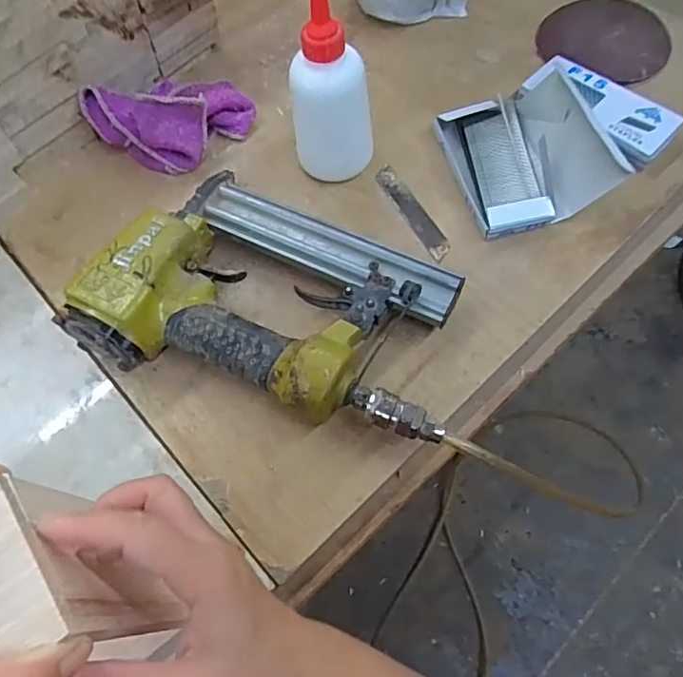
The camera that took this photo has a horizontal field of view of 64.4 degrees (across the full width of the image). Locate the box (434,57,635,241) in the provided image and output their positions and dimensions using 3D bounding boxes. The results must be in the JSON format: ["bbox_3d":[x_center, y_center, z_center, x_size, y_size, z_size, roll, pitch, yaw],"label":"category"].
[{"bbox_3d":[0.148,-0.156,0.441,0.115,0.037,0.141,-14,64,-4],"label":"box"}]

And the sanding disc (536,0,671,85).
[{"bbox_3d":[0.245,-0.280,0.507,0.114,0.017,0.107,-1,64,3],"label":"sanding disc"}]

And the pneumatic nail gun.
[{"bbox_3d":[-0.046,-0.032,0.379,0.250,0.059,0.159,14,66,10],"label":"pneumatic nail gun"}]

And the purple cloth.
[{"bbox_3d":[-0.146,-0.192,0.472,0.135,0.053,0.081,-24,65,-8],"label":"purple cloth"}]

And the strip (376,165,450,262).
[{"bbox_3d":[0.058,-0.104,0.442,0.018,0.004,0.101,-26,65,-9],"label":"strip"}]

